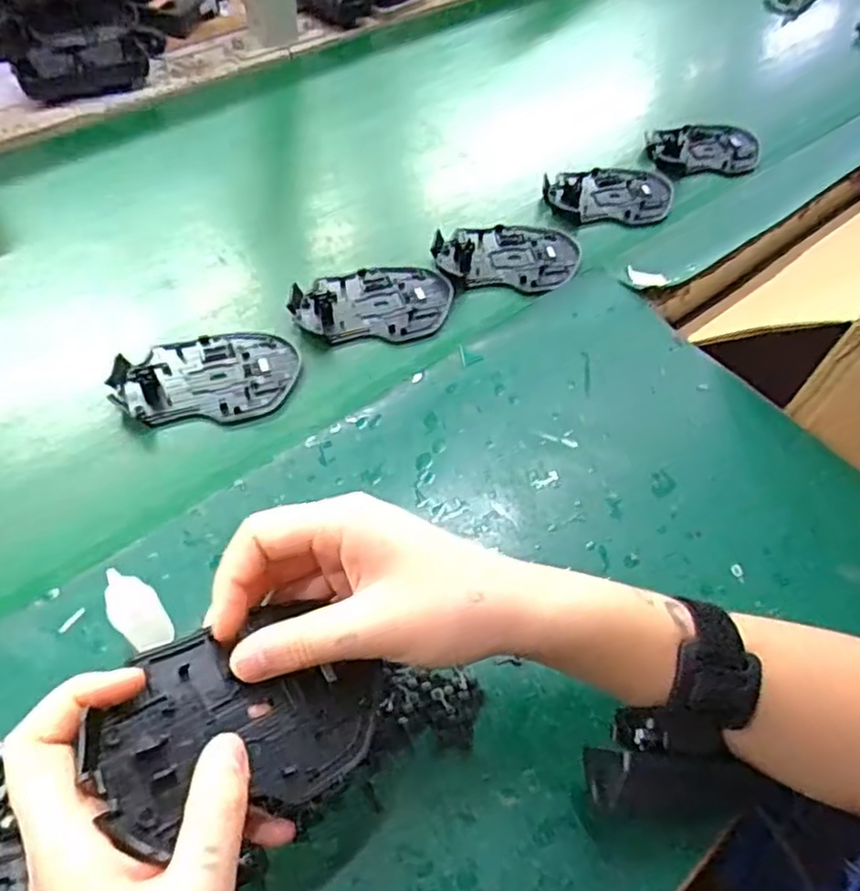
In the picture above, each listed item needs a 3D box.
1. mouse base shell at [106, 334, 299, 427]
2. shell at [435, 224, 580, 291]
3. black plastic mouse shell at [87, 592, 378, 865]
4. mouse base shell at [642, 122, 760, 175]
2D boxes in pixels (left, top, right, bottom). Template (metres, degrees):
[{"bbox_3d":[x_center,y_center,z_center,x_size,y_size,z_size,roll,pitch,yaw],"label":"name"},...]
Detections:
[{"bbox_3d":[-0.145,-0.046,0.461,0.113,0.006,0.072,-4,55,-8],"label":"mouse base shell"},{"bbox_3d":[0.061,-0.151,0.555,0.113,0.009,0.072,6,54,-1],"label":"shell"},{"bbox_3d":[-0.072,0.104,0.275,0.107,0.009,0.073,-18,67,-34],"label":"black plastic mouse shell"},{"bbox_3d":[0.255,-0.278,0.659,0.103,0.012,0.066,8,54,1],"label":"mouse base shell"}]

